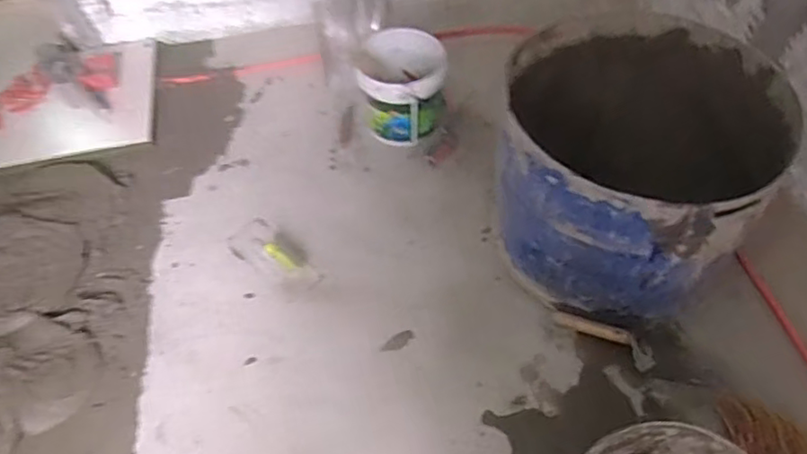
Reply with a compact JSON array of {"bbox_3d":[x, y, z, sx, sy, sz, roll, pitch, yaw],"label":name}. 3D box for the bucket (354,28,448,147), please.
[{"bbox_3d":[-0.005,-0.391,1.749,0.245,0.218,0.263,-1,53,2],"label":"bucket"}]

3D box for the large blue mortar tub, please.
[{"bbox_3d":[0.483,-0.141,1.383,0.552,0.437,0.551,-1,53,2],"label":"large blue mortar tub"}]

